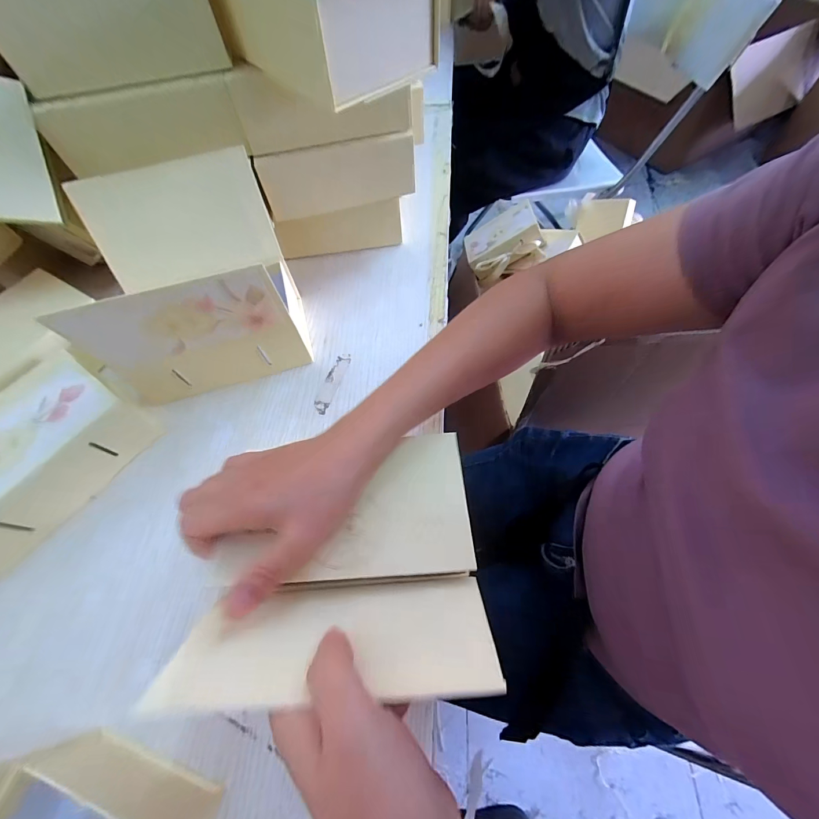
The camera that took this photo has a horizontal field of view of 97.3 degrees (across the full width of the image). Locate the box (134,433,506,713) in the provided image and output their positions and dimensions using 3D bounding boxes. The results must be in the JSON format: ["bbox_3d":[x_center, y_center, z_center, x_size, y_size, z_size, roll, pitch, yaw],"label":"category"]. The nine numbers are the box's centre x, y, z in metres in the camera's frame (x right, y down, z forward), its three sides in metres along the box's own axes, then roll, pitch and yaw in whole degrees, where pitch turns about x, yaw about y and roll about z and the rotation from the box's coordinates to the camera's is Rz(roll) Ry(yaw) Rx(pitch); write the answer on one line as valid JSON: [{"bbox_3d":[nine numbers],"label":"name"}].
[{"bbox_3d":[-0.039,0.077,0.210,0.154,0.057,0.140,-6,62,1],"label":"box"}]

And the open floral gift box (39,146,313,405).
[{"bbox_3d":[-0.201,-0.118,0.346,0.156,0.140,0.149,-16,62,-4],"label":"open floral gift box"}]

